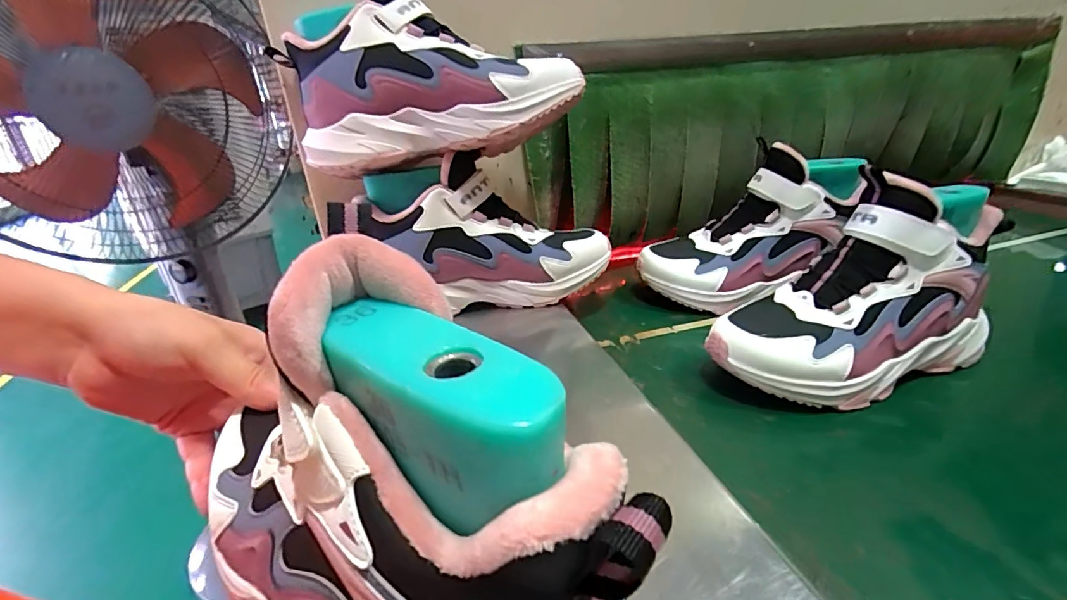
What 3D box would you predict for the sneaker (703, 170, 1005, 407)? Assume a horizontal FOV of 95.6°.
[{"bbox_3d":[0.253,-0.013,0.383,0.223,0.140,0.098,-12,25,-20],"label":"sneaker"}]

